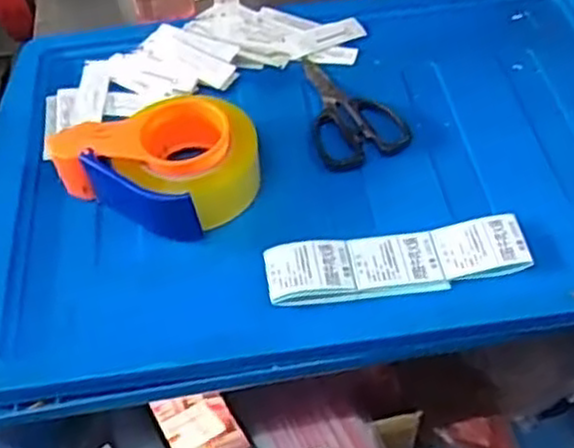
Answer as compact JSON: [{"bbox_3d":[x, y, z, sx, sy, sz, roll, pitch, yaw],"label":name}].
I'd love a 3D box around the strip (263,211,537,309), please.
[{"bbox_3d":[0.088,0.029,0.594,0.205,0.010,0.060,-6,51,-3],"label":"strip"}]

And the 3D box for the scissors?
[{"bbox_3d":[0.048,-0.115,0.721,0.084,0.017,0.162,-22,54,-13],"label":"scissors"}]

